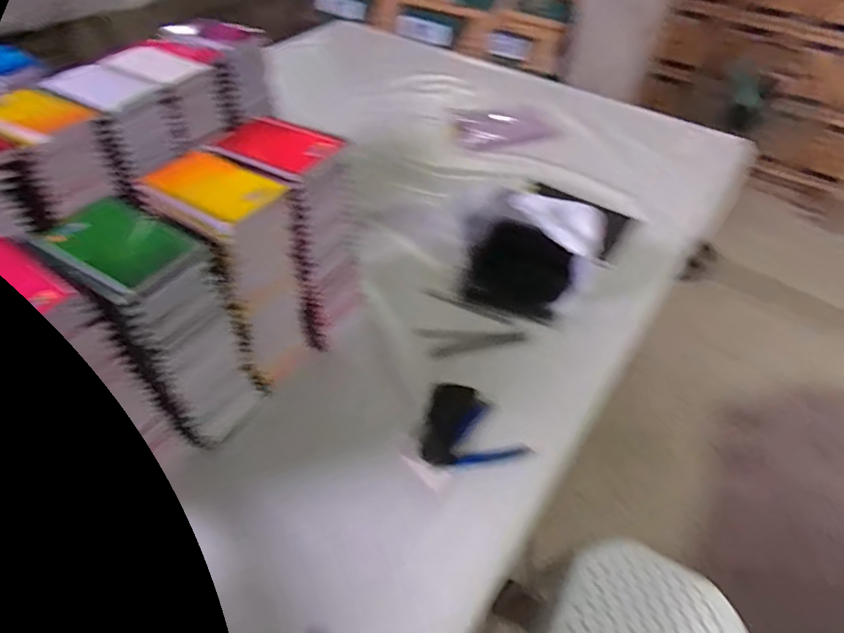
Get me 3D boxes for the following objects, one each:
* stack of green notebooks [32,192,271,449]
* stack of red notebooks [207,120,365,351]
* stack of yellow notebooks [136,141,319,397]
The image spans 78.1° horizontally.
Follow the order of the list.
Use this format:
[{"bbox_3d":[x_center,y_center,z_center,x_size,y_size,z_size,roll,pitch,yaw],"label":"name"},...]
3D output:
[{"bbox_3d":[-0.266,0.017,0.536,0.119,0.245,0.095,28,52,20],"label":"stack of green notebooks"},{"bbox_3d":[-0.156,-0.096,0.668,0.137,0.273,0.104,28,52,20],"label":"stack of red notebooks"},{"bbox_3d":[-0.222,-0.035,0.615,0.130,0.269,0.110,25,51,18],"label":"stack of yellow notebooks"}]

